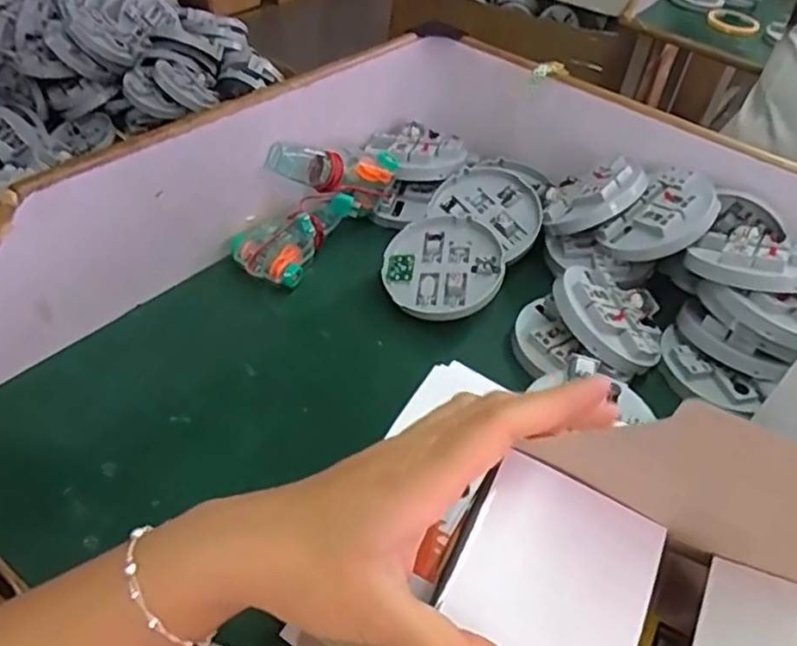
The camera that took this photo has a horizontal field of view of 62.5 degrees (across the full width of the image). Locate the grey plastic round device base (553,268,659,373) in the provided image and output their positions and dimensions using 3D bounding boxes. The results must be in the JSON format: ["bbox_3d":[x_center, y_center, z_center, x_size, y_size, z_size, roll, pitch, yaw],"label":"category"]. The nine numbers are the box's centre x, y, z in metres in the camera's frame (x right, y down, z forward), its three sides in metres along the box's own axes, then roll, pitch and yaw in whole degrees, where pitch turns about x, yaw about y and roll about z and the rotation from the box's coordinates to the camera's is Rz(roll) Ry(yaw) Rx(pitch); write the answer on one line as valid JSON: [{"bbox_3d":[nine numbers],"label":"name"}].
[{"bbox_3d":[0.179,-0.008,0.545,0.098,0.019,0.100,15,49,-18],"label":"grey plastic round device base"}]

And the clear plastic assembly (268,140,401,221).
[{"bbox_3d":[-0.062,-0.132,0.602,0.120,0.059,0.032,9,37,-28],"label":"clear plastic assembly"}]

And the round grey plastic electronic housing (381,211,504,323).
[{"bbox_3d":[0.040,-0.052,0.580,0.105,0.015,0.108,-4,59,7],"label":"round grey plastic electronic housing"}]

